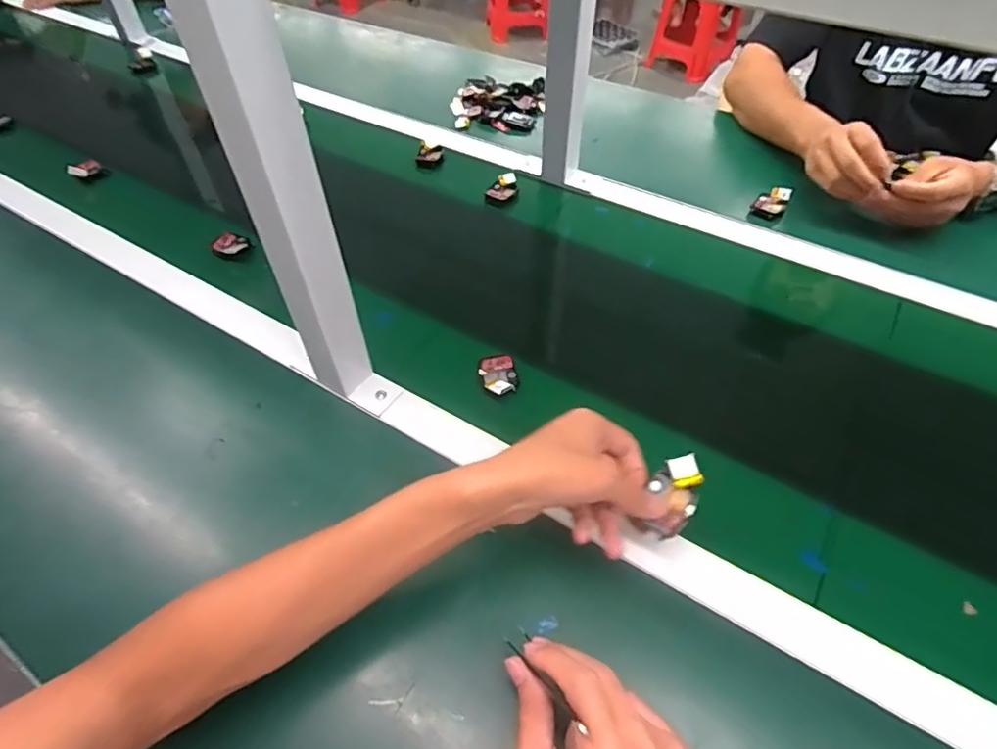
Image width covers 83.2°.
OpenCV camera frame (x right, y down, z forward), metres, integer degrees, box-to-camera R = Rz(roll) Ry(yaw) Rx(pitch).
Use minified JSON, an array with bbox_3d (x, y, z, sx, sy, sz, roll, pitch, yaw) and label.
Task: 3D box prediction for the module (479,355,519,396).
[{"bbox_3d":[0.000,0.002,0.554,0.037,0.014,0.053,0,49,2],"label":"module"}]

